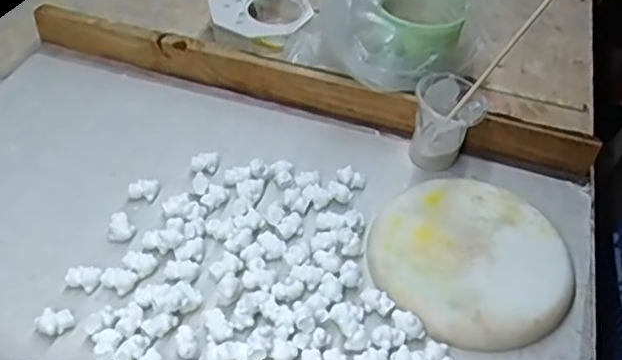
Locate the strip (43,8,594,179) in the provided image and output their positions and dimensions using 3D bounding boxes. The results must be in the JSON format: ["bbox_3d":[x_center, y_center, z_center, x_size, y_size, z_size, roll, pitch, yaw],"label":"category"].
[{"bbox_3d":[-0.009,-0.092,0.647,0.572,0.047,0.023,15,48,9],"label":"strip"}]

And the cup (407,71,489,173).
[{"bbox_3d":[0.125,-0.052,0.599,0.060,0.076,0.068,13,48,8],"label":"cup"}]

